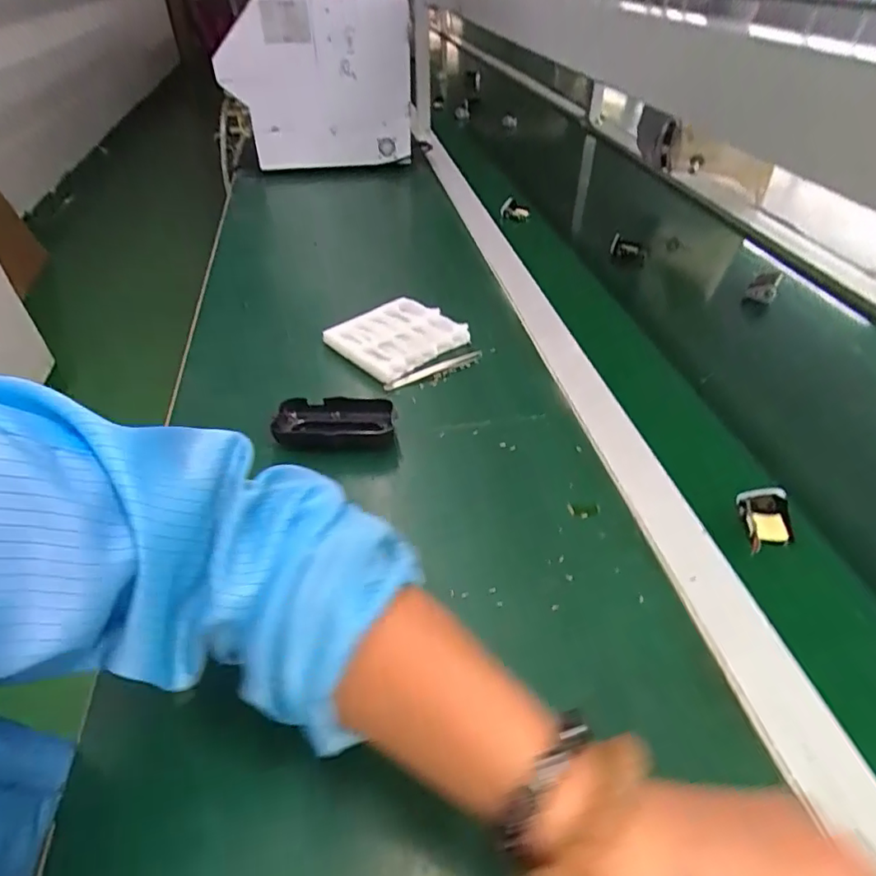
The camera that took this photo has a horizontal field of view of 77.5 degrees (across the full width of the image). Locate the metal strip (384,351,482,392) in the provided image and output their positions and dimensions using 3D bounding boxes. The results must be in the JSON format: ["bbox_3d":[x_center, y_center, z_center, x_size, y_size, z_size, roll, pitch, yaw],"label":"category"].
[{"bbox_3d":[-0.001,-0.069,0.586,0.112,0.009,0.024,-23,48,-23],"label":"metal strip"}]

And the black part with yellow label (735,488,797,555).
[{"bbox_3d":[0.265,0.064,0.437,0.037,0.020,0.048,0,43,0],"label":"black part with yellow label"}]

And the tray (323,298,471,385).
[{"bbox_3d":[-0.047,-0.117,0.620,0.133,0.022,0.110,-32,51,-29],"label":"tray"}]

